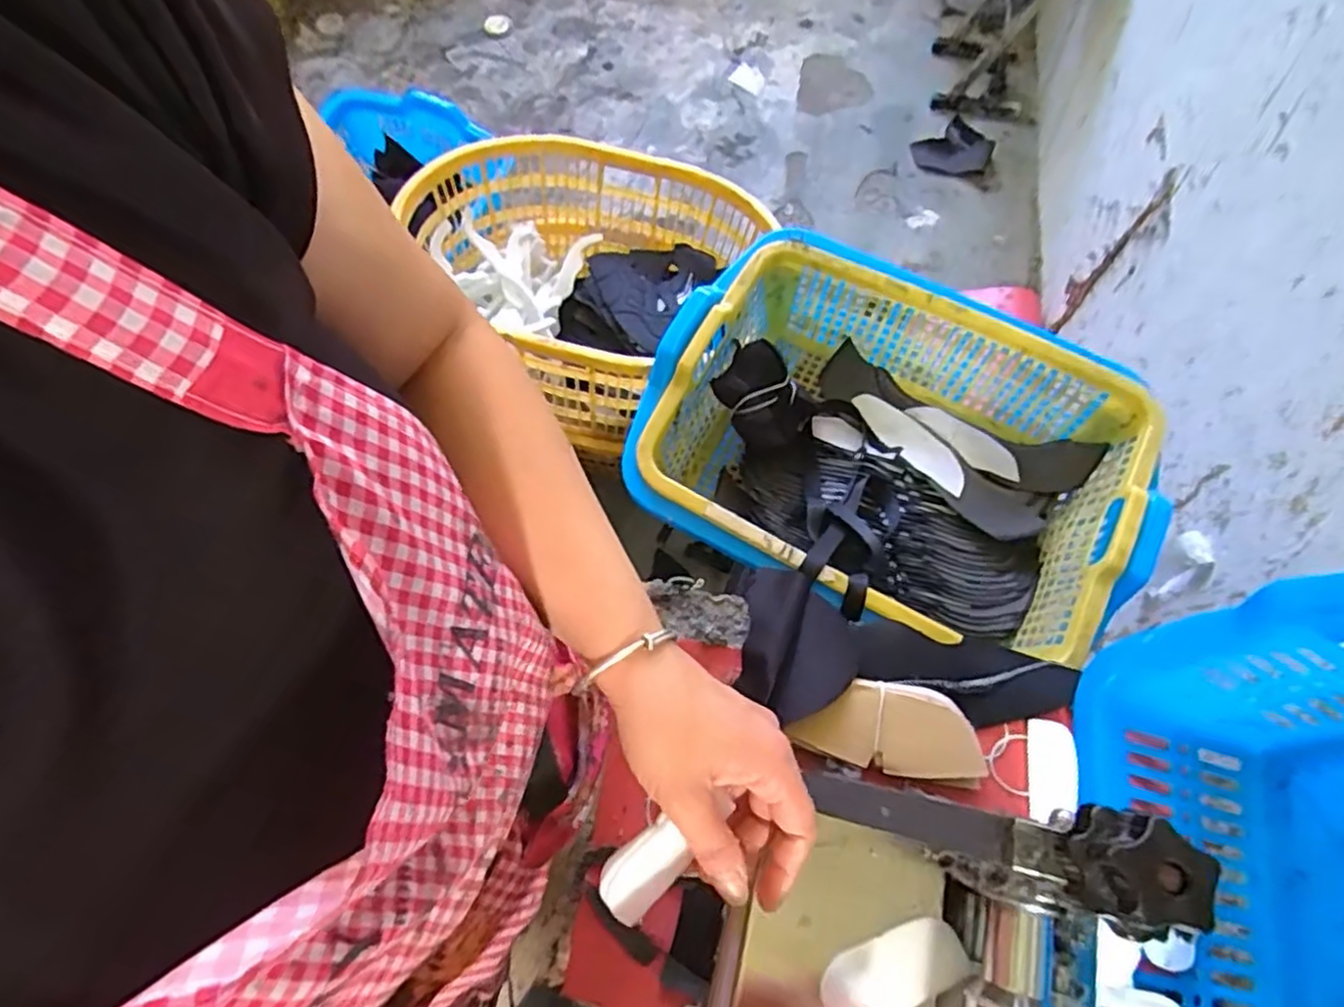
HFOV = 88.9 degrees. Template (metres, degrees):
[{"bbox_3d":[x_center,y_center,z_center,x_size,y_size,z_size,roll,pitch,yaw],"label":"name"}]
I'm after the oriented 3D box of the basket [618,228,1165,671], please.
[{"bbox_3d":[0.244,-0.057,0.782,0.516,0.154,0.387,23,72,10],"label":"basket"}]

